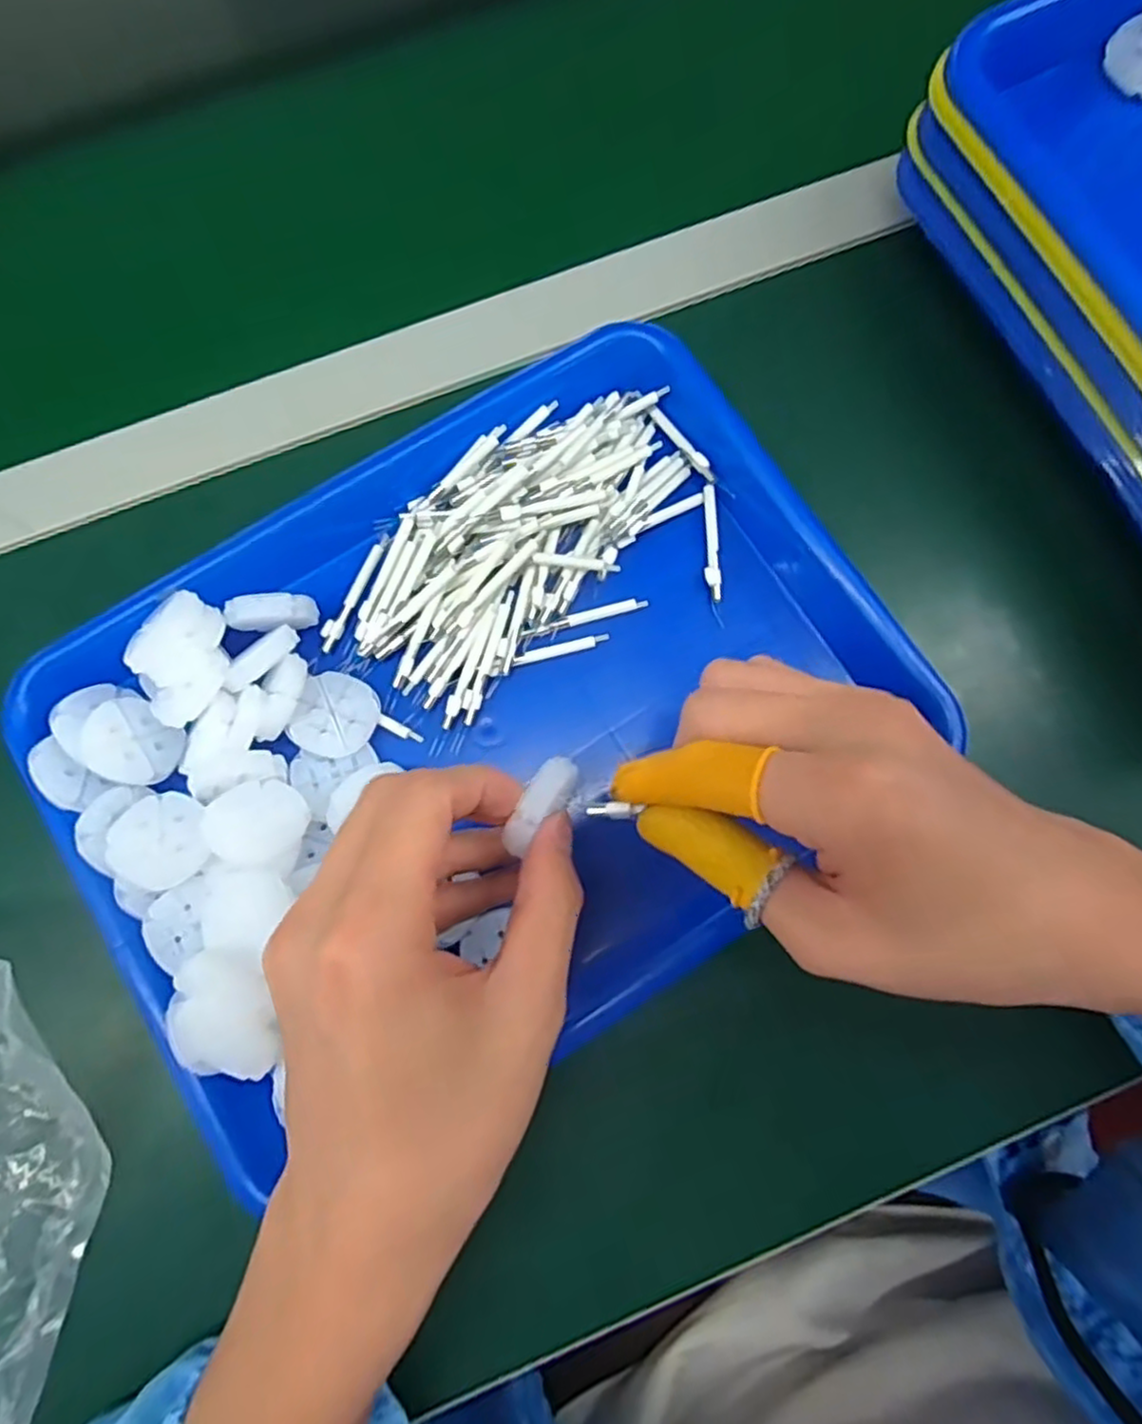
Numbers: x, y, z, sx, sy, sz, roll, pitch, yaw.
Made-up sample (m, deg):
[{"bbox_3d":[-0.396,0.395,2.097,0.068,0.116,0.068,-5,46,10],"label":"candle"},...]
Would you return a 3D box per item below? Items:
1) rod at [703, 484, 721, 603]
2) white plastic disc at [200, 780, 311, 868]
[{"bbox_3d":[0.063,-0.076,0.313,0.006,0.004,0.054,0,79,0],"label":"rod"},{"bbox_3d":[-0.117,0.041,0.260,0.036,0.004,0.035,4,52,-6],"label":"white plastic disc"}]

